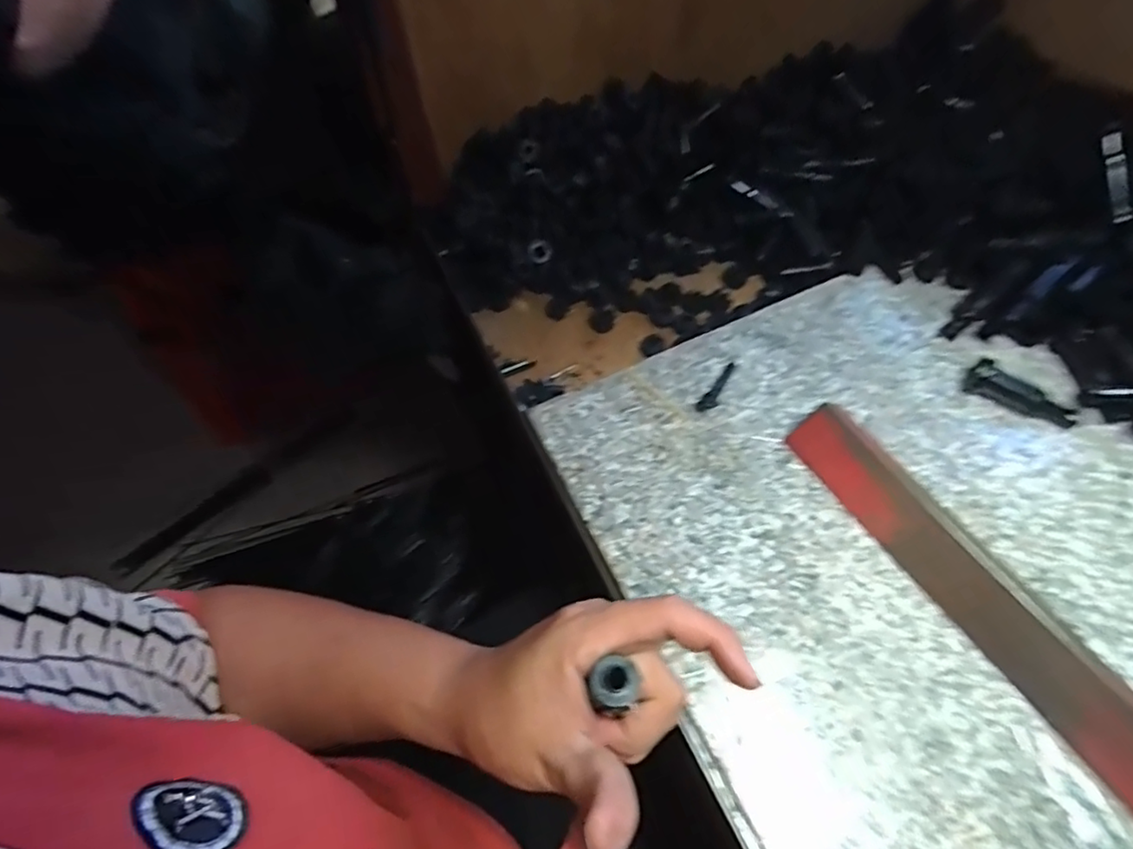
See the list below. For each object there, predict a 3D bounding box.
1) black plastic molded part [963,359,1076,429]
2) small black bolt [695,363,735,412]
[{"bbox_3d":[0.294,-0.020,0.391,0.064,0.022,0.015,30,64,20],"label":"black plastic molded part"},{"bbox_3d":[0.104,-0.026,0.413,0.011,0.008,0.047,32,65,21],"label":"small black bolt"}]

